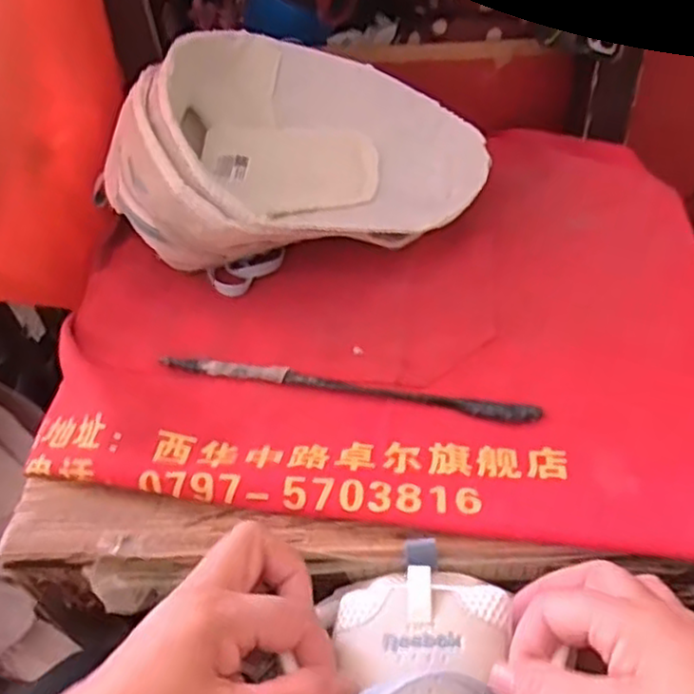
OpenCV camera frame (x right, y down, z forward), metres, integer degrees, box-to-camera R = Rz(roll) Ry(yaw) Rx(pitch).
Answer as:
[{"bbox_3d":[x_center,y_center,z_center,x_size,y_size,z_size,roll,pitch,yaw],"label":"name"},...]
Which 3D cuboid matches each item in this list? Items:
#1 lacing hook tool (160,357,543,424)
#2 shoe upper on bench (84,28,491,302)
[{"bbox_3d":[-0.003,0.023,0.440,0.235,0.008,0.014,8,52,13],"label":"lacing hook tool"},{"bbox_3d":[-0.034,-0.129,0.502,0.251,0.106,0.174,6,51,11],"label":"shoe upper on bench"}]

